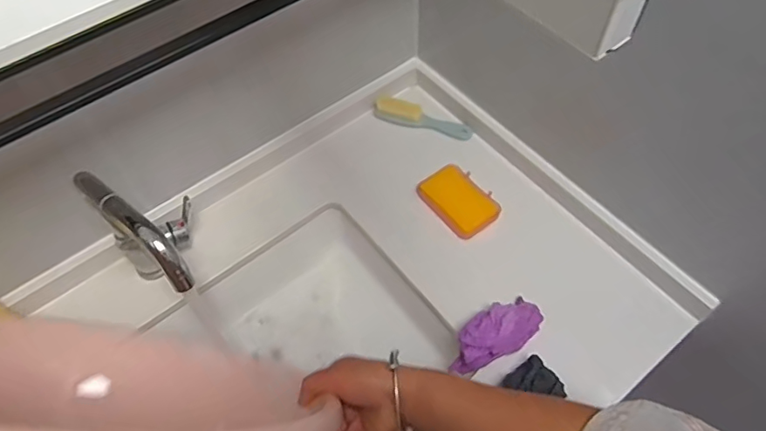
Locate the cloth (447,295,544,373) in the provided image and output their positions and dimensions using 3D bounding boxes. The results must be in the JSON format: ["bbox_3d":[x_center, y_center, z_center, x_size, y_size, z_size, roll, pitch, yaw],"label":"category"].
[{"bbox_3d":[0.137,0.147,0.667,0.119,0.072,0.060,-22,59,-12],"label":"cloth"}]

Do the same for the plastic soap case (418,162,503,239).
[{"bbox_3d":[0.112,-0.024,0.787,0.072,0.021,0.111,-36,63,-19],"label":"plastic soap case"}]

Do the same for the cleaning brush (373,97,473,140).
[{"bbox_3d":[0.064,-0.162,0.884,0.171,0.030,0.028,19,60,14],"label":"cleaning brush"}]

